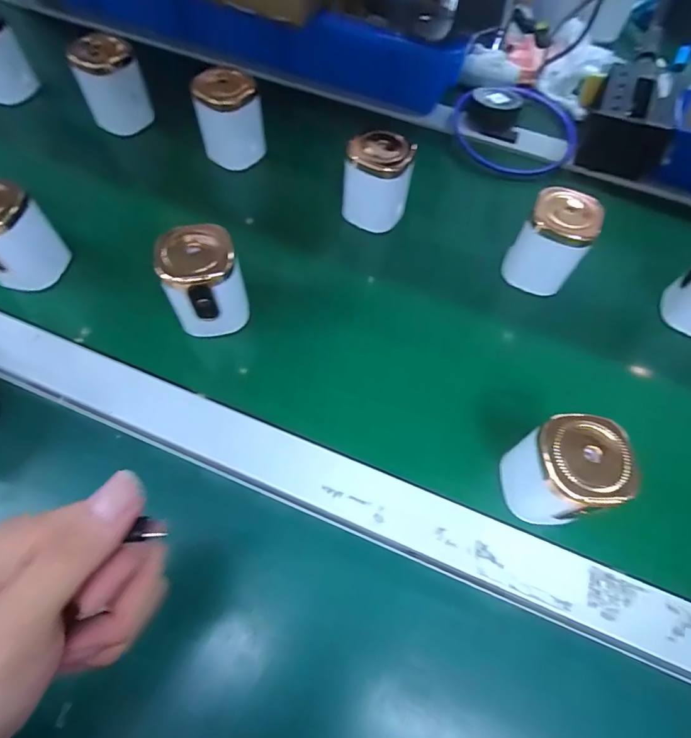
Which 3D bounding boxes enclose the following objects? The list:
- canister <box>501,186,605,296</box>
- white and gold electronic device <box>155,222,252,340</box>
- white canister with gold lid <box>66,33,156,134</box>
[{"bbox_3d":[0.177,-0.107,0.384,0.056,0.078,0.046,31,67,14],"label":"canister"},{"bbox_3d":[-0.107,-0.066,0.340,0.055,0.060,0.063,-15,65,-9],"label":"white and gold electronic device"},{"bbox_3d":[-0.249,-0.309,0.471,0.061,0.081,0.071,-21,66,-11],"label":"white canister with gold lid"}]

